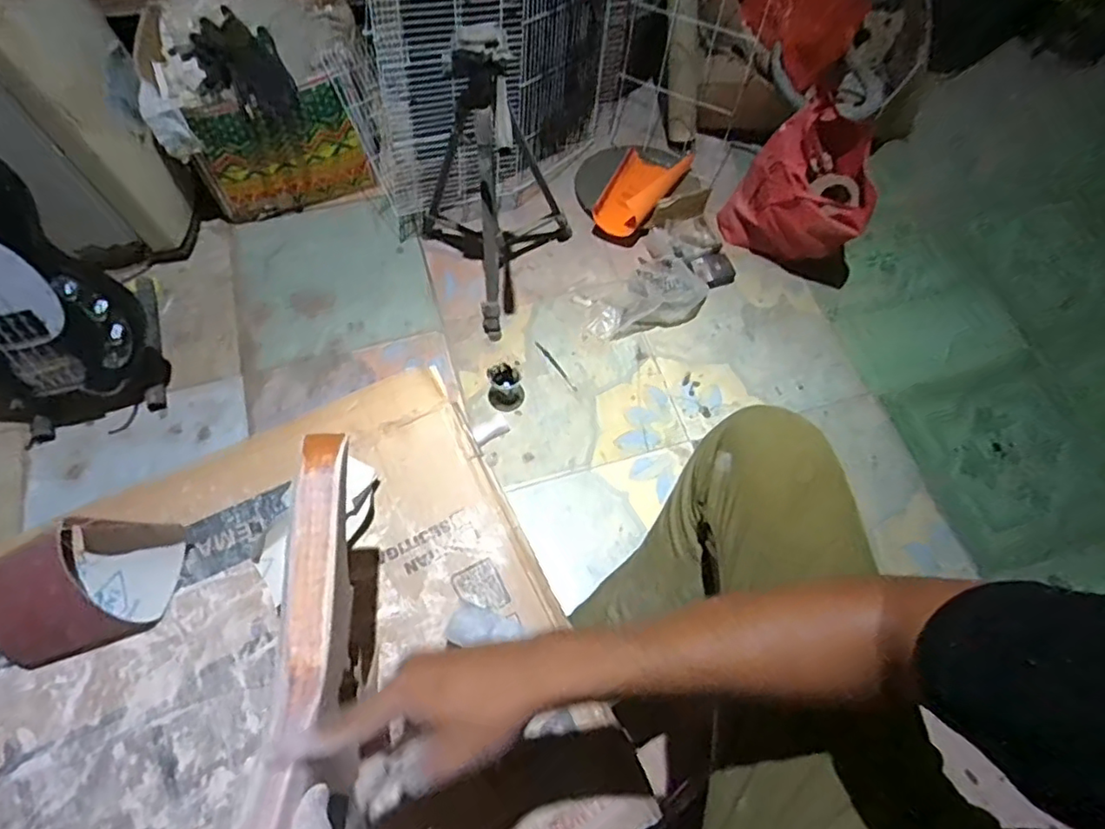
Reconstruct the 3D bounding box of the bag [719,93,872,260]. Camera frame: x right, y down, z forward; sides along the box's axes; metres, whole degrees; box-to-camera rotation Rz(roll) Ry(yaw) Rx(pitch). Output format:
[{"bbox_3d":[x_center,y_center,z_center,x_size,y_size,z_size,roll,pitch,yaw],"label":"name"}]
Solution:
[{"bbox_3d":[0.531,-0.459,1.320,0.274,0.293,0.164,40,69,16],"label":"bag"}]

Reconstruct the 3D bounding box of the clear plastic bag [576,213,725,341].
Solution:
[{"bbox_3d":[0.232,-0.302,1.338,0.354,0.133,0.197,-27,68,-14],"label":"clear plastic bag"}]

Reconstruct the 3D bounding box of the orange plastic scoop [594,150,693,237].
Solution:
[{"bbox_3d":[0.211,-0.539,1.460,0.154,0.090,0.308,24,66,9],"label":"orange plastic scoop"}]

